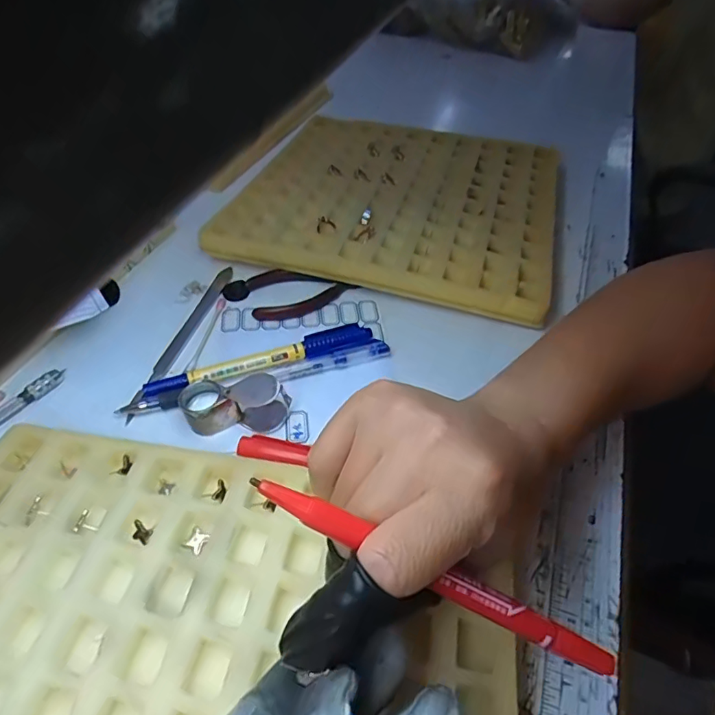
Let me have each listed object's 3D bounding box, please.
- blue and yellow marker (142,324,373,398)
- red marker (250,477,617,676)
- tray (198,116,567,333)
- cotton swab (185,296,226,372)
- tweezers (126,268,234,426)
[{"bbox_3d":[-0.059,0.001,0.322,0.141,0.009,0.018,-15,48,-15],"label":"blue and yellow marker"},{"bbox_3d":[0.026,0.071,0.164,0.132,0.006,0.009,29,48,-4],"label":"red marker"},{"bbox_3d":[0.038,-0.137,0.443,0.256,0.027,0.247,12,47,10],"label":"tray"},{"bbox_3d":[-0.100,-0.017,0.343,0.005,0.004,0.069,6,46,4],"label":"cotton swab"},{"bbox_3d":[-0.117,-0.016,0.346,0.011,0.014,0.148,8,46,7],"label":"tweezers"}]

